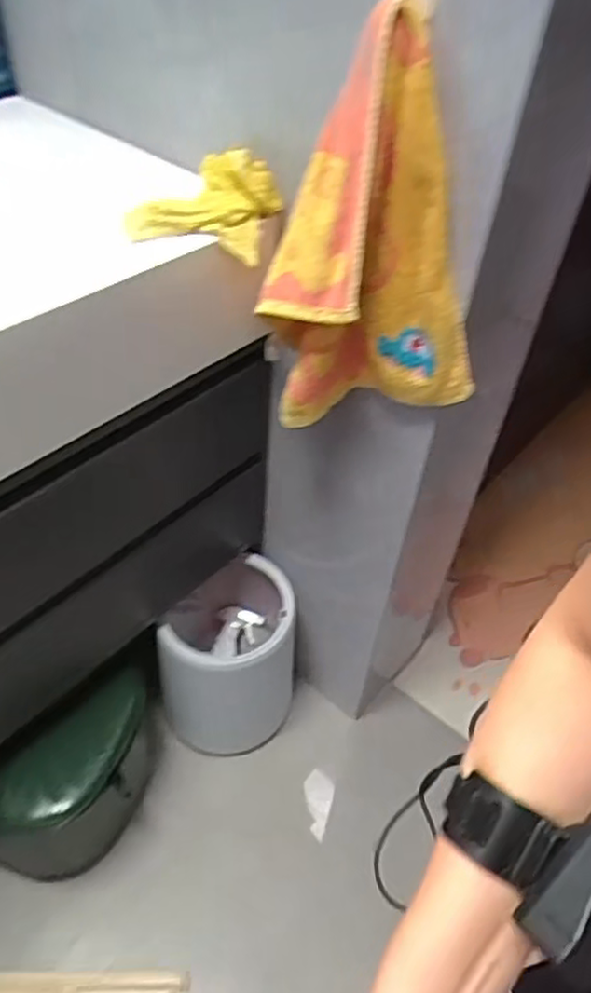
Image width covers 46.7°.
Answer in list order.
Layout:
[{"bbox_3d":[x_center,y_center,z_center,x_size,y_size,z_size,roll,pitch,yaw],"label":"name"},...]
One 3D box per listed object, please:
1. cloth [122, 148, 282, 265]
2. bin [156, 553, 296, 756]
[{"bbox_3d":[-0.097,-0.312,0.725,0.148,0.071,0.118,11,45,4],"label":"cloth"},{"bbox_3d":[-0.111,0.275,1.199,0.225,0.281,0.248,8,45,1],"label":"bin"}]

